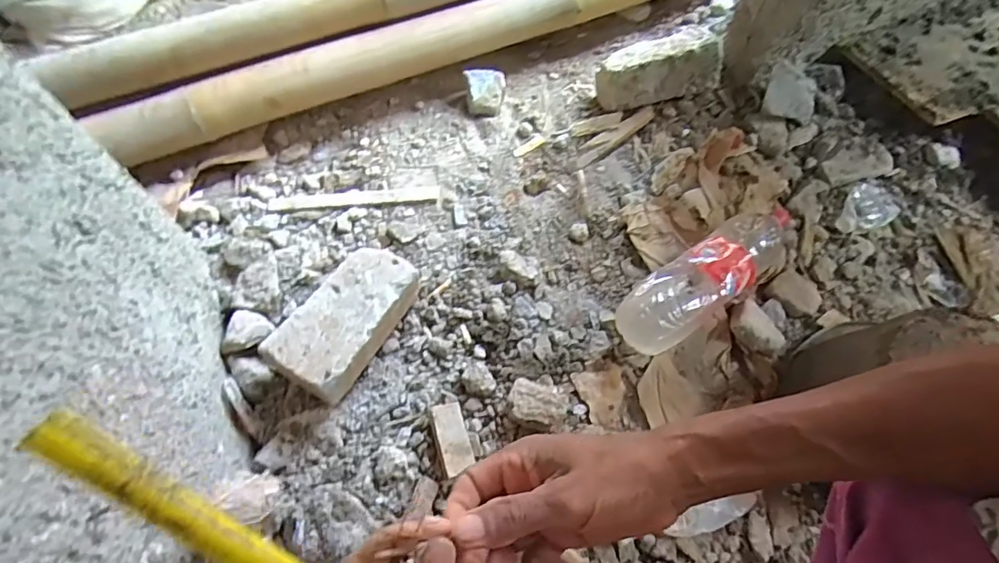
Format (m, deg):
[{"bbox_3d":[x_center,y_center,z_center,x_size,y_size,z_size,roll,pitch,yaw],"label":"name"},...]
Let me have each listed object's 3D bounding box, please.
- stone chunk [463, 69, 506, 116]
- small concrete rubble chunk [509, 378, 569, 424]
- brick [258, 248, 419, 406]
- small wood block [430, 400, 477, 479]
[{"bbox_3d":[-0.026,-0.338,0.948,0.073,0.046,0.076,0,61,3],"label":"stone chunk"},{"bbox_3d":[0.048,0.157,0.671,0.074,0.036,0.054,18,63,12],"label":"small concrete rubble chunk"},{"bbox_3d":[-0.194,0.059,0.702,0.108,0.091,0.206,29,66,18],"label":"brick"},{"bbox_3d":[-0.058,0.194,0.654,0.038,0.023,0.084,-16,61,-6],"label":"small wood block"}]

